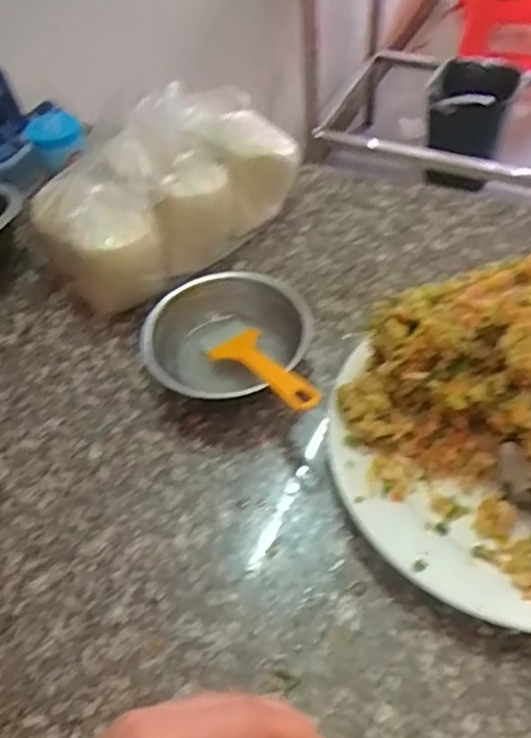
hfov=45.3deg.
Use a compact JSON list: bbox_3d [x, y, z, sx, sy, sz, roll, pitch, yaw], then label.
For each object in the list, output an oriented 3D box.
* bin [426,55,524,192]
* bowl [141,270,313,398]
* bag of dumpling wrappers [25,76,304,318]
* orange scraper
[{"bbox_3d":[0.545,-0.654,1.711,0.206,0.280,0.235,12,53,14],"label":"bin"},{"bbox_3d":[-0.030,-0.018,0.475,0.118,0.056,0.100,19,55,19],"label":"bowl"},{"bbox_3d":[-0.082,-0.156,0.550,0.214,0.121,0.105,-37,57,-23],"label":"bag of dumpling wrappers"},{"bbox_3d":[0.001,-0.001,0.448,0.037,0.013,0.112,-31,37,-19],"label":"orange scraper"}]

